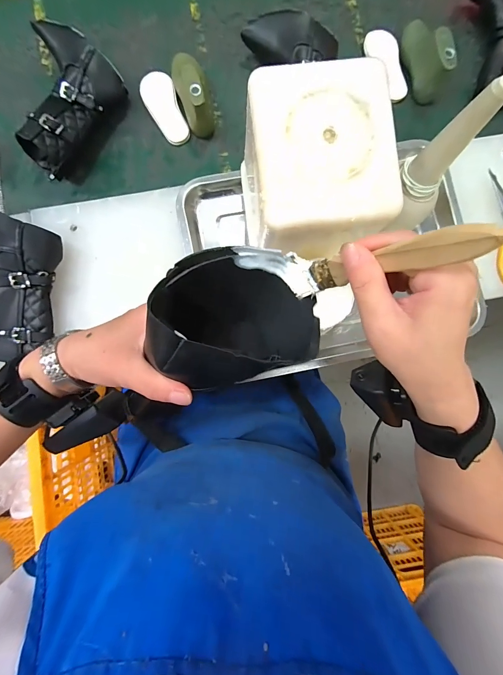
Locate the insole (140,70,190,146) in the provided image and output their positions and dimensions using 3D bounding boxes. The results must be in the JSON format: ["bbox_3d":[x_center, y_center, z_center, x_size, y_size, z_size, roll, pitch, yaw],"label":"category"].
[{"bbox_3d":[-0.145,-0.381,0.500,0.054,0.010,0.131,-19,86,-3],"label":"insole"}]

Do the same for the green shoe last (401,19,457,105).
[{"bbox_3d":[0.275,-0.457,0.486,0.043,0.067,0.132,-18,86,-3],"label":"green shoe last"}]

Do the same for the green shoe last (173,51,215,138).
[{"bbox_3d":[-0.094,-0.392,0.474,0.045,0.063,0.131,-20,86,-3],"label":"green shoe last"}]

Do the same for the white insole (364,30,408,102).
[{"bbox_3d":[0.225,-0.457,0.510,0.048,0.020,0.129,-12,85,-2],"label":"white insole"}]

